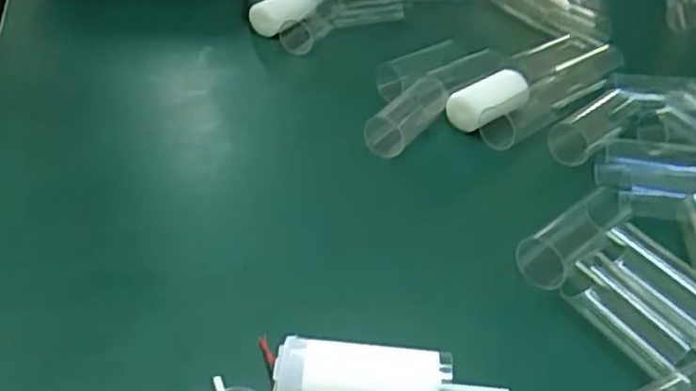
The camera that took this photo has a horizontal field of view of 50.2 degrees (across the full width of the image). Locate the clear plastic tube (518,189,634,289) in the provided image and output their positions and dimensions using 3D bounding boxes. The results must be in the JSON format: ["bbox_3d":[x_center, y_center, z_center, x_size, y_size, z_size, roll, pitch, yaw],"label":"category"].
[{"bbox_3d":[0.088,0.016,0.286,0.055,0.013,0.017,-29,45,-34],"label":"clear plastic tube"}]

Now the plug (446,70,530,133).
[{"bbox_3d":[0.070,-0.048,0.368,0.042,0.016,0.017,-27,42,-10],"label":"plug"}]

